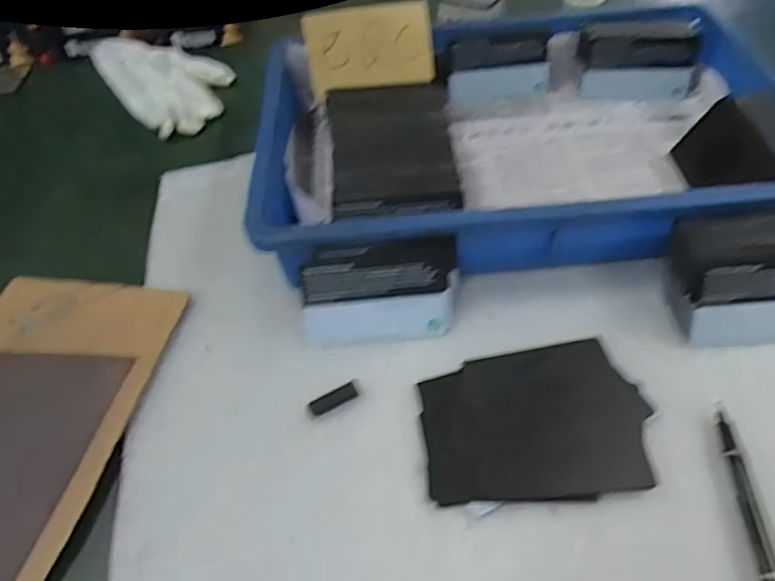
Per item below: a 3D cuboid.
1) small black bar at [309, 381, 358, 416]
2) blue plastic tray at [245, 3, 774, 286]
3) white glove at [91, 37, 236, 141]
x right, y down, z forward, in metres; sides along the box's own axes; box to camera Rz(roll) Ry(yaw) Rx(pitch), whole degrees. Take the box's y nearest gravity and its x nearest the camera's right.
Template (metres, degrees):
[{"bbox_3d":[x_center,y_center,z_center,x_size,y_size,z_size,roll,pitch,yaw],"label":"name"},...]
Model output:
[{"bbox_3d":[-0.030,0.062,0.324,0.028,0.009,0.008,-25,54,-16],"label":"small black bar"},{"bbox_3d":[0.093,-0.119,0.426,0.366,0.061,0.249,-6,51,-1],"label":"blue plastic tray"},{"bbox_3d":[-0.216,-0.213,0.558,0.100,0.023,0.182,-31,56,-20],"label":"white glove"}]

